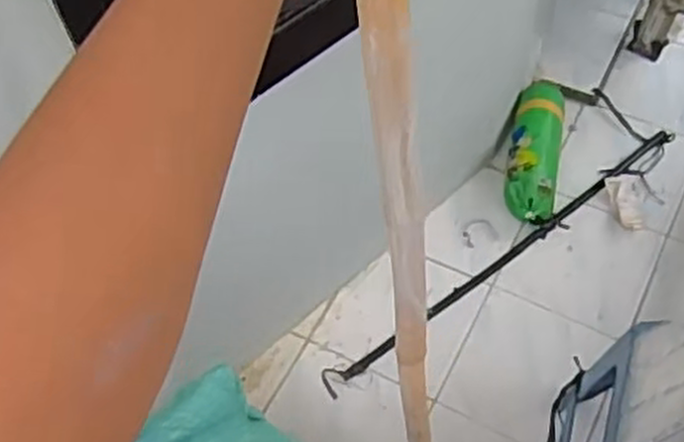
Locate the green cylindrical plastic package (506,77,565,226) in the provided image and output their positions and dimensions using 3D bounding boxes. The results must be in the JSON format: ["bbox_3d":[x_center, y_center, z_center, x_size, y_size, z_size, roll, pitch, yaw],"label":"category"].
[{"bbox_3d":[0.464,-0.172,1.916,0.122,0.108,0.388,8,58,10],"label":"green cylindrical plastic package"}]

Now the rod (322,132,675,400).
[{"bbox_3d":[0.387,0.068,1.815,1.054,0.018,0.052,-33,60,-16],"label":"rod"}]

